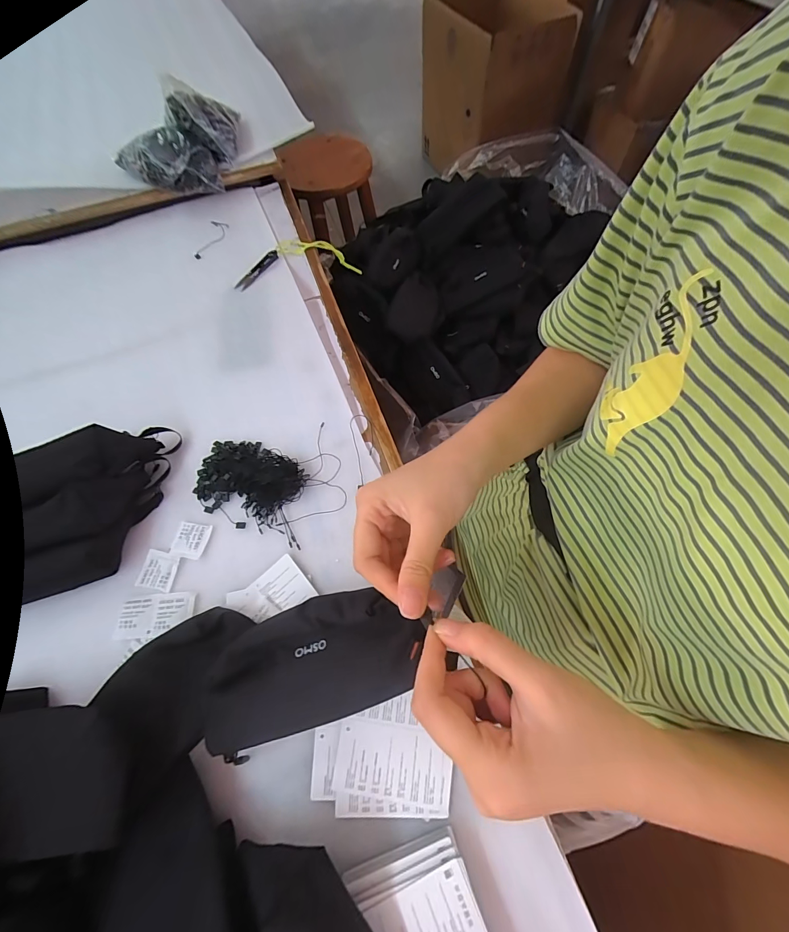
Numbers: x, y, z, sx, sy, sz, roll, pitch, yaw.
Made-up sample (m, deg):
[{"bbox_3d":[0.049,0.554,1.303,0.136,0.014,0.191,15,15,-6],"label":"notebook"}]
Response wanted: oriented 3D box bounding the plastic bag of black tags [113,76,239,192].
[{"bbox_3d":[-0.362,-0.553,0.639,0.222,0.118,0.133,-29,68,-10],"label":"plastic bag of black tags"}]

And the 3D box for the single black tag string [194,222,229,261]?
[{"bbox_3d":[-0.313,-0.385,0.633,0.029,0.007,0.091,13,71,8],"label":"single black tag string"}]

